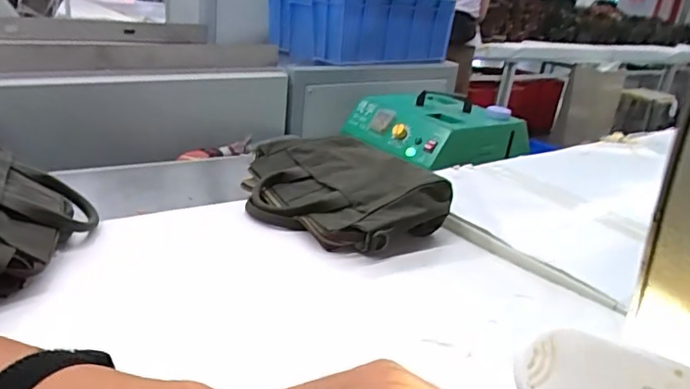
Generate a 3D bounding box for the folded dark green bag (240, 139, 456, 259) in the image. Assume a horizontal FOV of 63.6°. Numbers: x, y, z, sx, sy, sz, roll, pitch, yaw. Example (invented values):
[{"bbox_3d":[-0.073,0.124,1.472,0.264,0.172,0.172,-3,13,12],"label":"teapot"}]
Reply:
[{"bbox_3d":[-0.015,-0.014,0.797,0.246,0.061,0.286,-11,28,-37],"label":"folded dark green bag"}]

